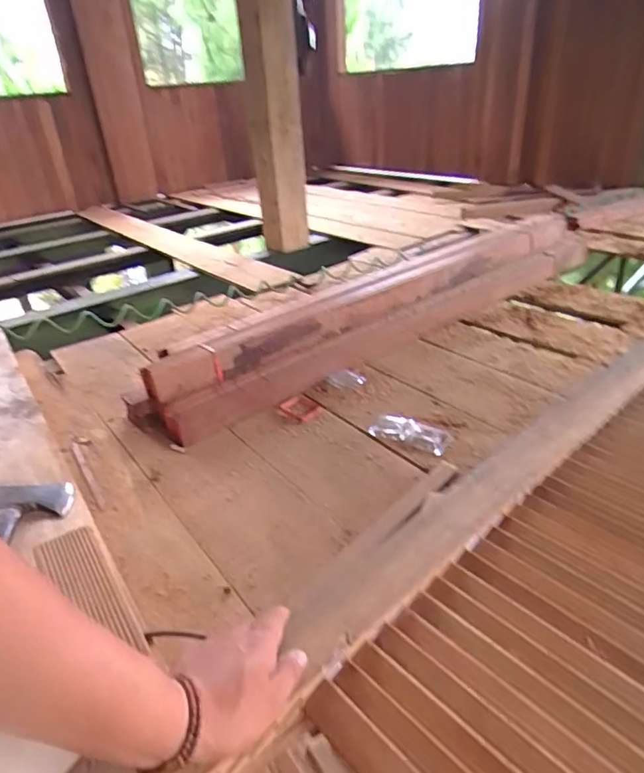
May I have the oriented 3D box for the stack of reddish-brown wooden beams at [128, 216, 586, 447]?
[{"bbox_3d":[0.237,-0.245,1.452,1.557,0.152,0.230,-25,35,-31],"label":"stack of reddish-brown wooden beams"}]

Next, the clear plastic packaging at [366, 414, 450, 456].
[{"bbox_3d":[0.172,0.088,1.014,0.145,0.016,0.081,14,35,30],"label":"clear plastic packaging"}]

